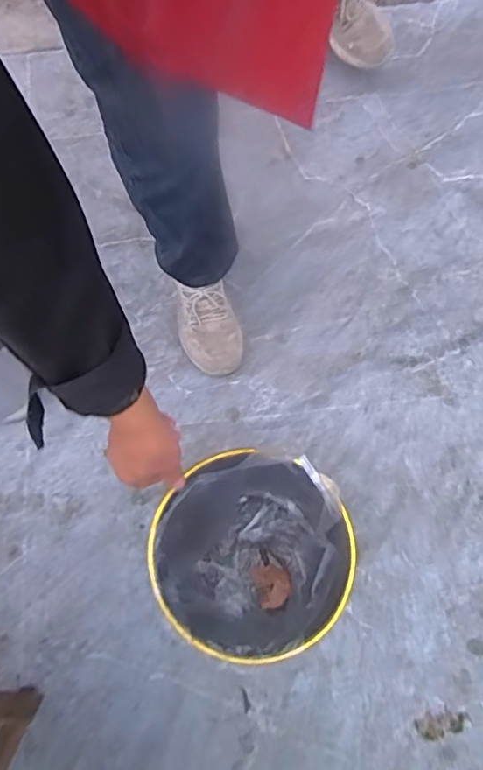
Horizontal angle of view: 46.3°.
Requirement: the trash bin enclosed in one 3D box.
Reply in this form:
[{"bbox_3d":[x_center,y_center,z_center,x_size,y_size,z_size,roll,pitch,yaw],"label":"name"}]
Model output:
[{"bbox_3d":[0.012,0.216,0.737,0.220,0.265,0.220,0,76,1],"label":"trash bin"}]

